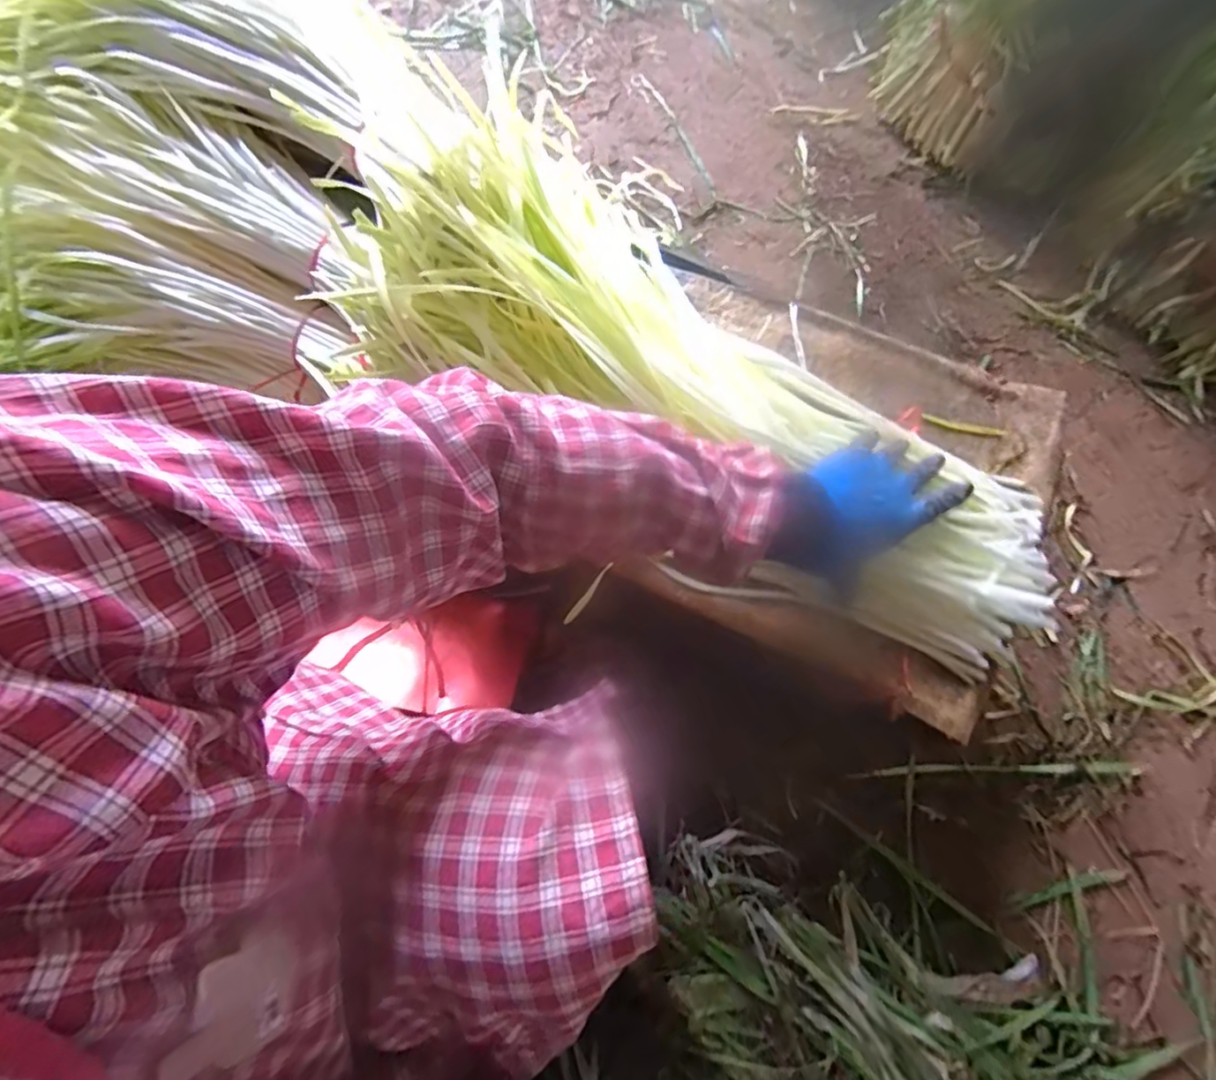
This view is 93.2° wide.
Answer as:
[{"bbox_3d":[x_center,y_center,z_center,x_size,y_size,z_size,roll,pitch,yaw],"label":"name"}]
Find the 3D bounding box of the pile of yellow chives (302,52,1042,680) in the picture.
[{"bbox_3d":[0.082,-0.122,0.489,0.611,0.094,0.284,35,75,0],"label":"pile of yellow chives"}]

